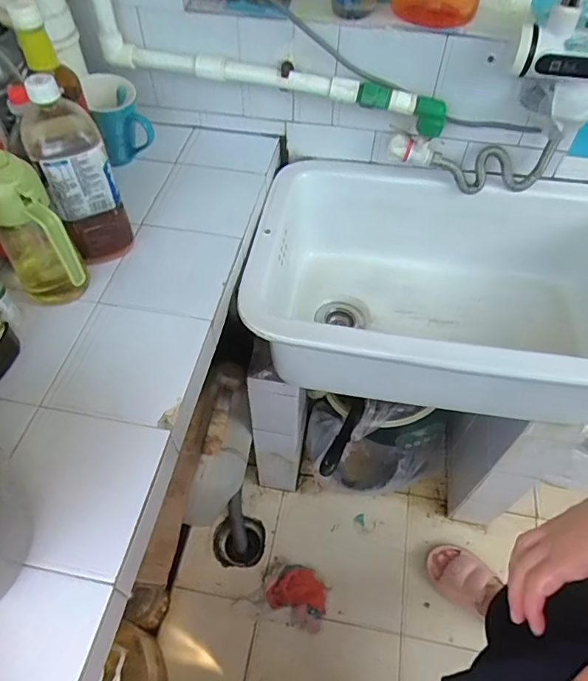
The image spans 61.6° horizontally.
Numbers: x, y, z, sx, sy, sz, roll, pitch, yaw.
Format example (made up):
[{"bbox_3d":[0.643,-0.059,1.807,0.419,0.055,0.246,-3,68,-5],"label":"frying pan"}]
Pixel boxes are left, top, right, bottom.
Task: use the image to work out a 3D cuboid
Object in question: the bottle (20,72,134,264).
[{"bbox_3d":[-0.258,-0.192,0.593,0.081,0.222,0.083,-24,57,-17],"label":"bottle"}]

